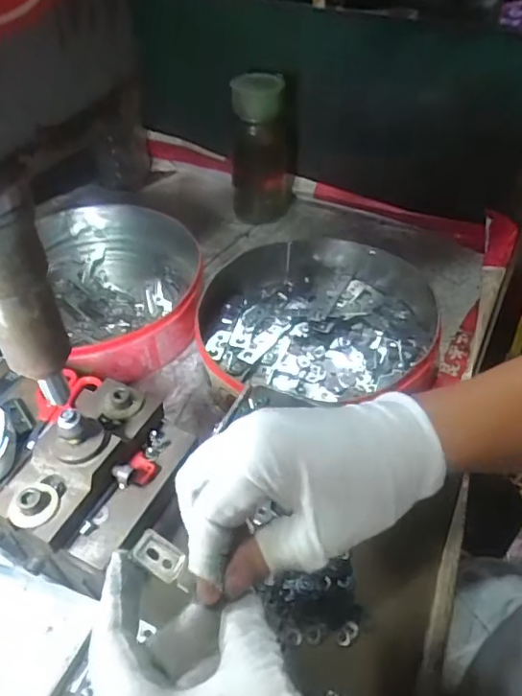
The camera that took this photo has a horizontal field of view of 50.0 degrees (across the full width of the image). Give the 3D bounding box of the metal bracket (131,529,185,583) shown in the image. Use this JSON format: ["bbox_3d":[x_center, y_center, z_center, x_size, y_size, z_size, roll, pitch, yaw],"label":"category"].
[{"bbox_3d":[-0.052,0.105,0.284,0.025,0.006,0.019,32,38,3],"label":"metal bracket"}]

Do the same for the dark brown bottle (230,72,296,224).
[{"bbox_3d":[0.002,-0.264,0.748,0.081,0.188,0.096,1,46,1],"label":"dark brown bottle"}]

